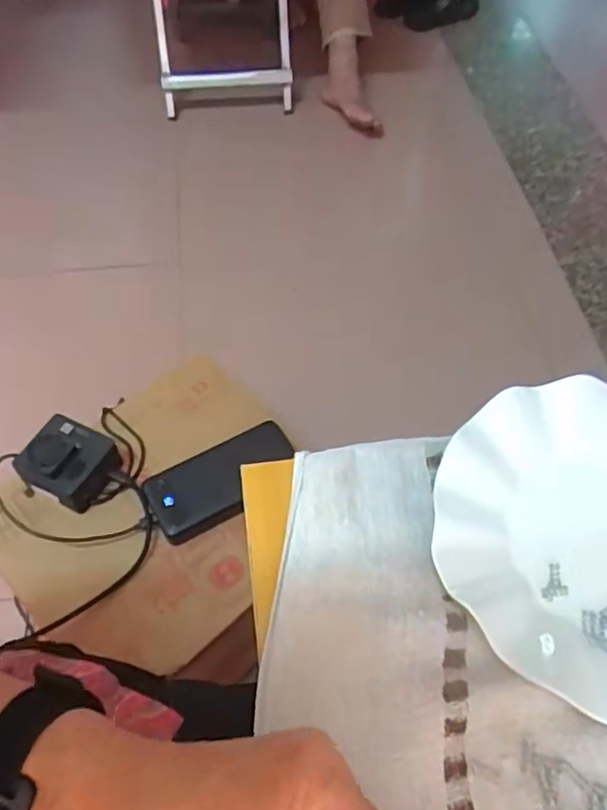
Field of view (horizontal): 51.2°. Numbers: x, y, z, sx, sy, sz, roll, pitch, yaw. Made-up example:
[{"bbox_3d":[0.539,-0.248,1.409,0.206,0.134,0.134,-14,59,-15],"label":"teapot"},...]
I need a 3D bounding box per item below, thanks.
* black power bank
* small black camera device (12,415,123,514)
[{"bbox_3d":[-0.083,0.078,0.653,0.150,0.025,0.073,-24,60,-15],"label":"black power bank"},{"bbox_3d":[-0.240,0.060,0.650,0.082,0.045,0.077,23,59,14],"label":"small black camera device"}]

